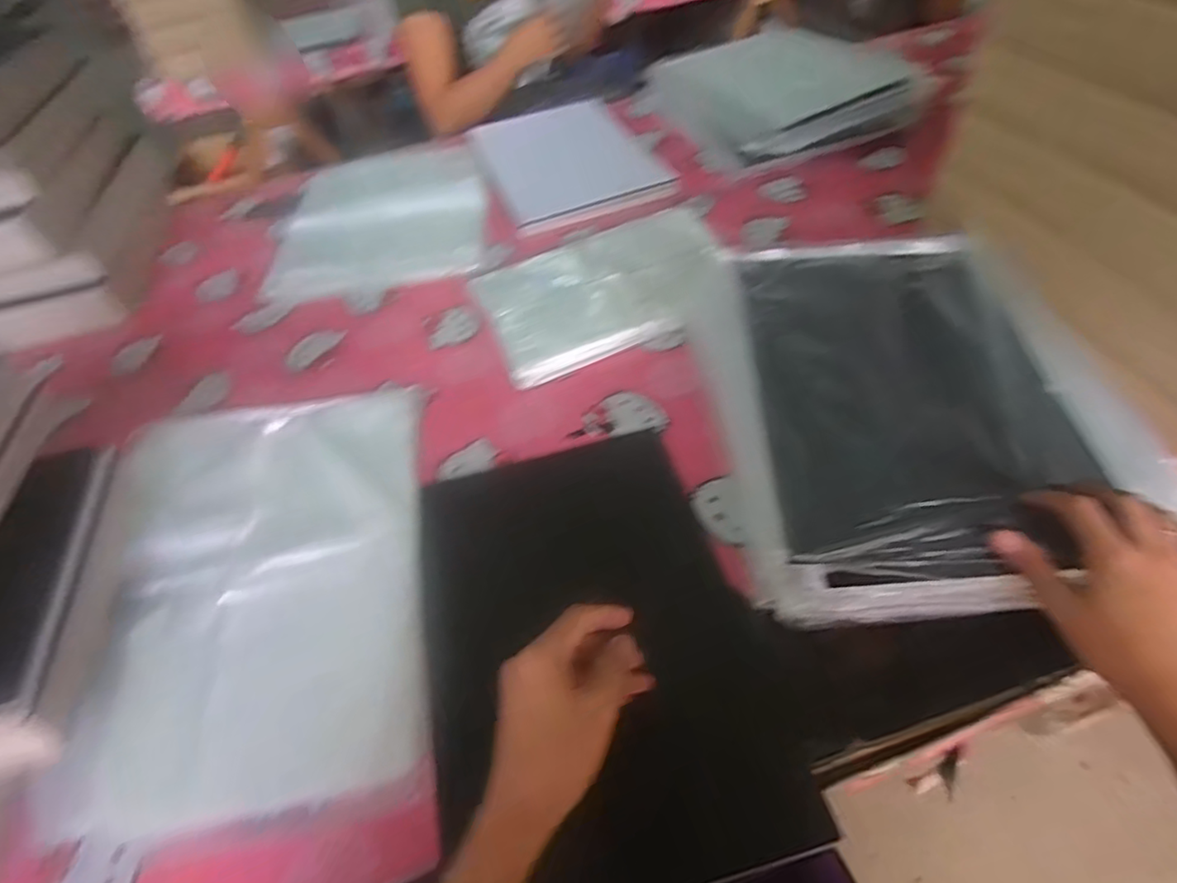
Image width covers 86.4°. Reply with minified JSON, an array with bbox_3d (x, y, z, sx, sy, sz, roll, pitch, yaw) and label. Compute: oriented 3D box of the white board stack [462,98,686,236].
[{"bbox_3d":[-0.036,-0.473,1.051,0.257,0.020,0.410,-20,49,-4],"label":"white board stack"}]

